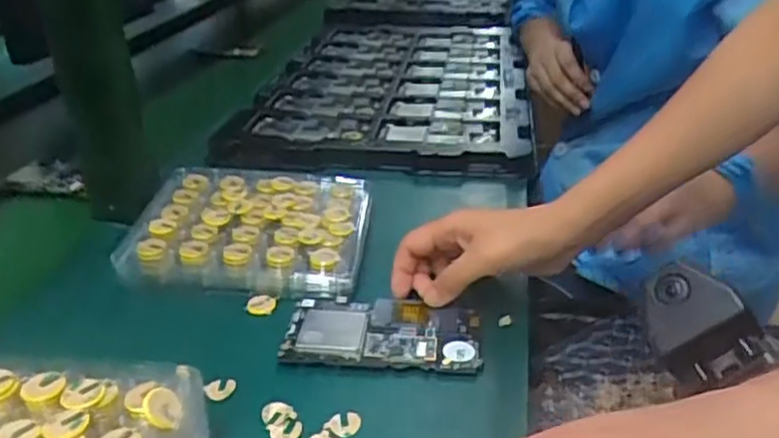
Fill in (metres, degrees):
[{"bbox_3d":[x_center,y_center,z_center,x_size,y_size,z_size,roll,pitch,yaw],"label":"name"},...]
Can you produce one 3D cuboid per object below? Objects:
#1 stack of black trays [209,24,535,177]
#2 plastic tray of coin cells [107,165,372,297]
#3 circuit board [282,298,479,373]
[{"bbox_3d":[0.019,-0.197,0.956,0.324,0.039,0.582,1,28,8],"label":"stack of black trays"},{"bbox_3d":[-0.107,0.003,0.556,0.175,0.029,0.146,0,28,6],"label":"plastic tray of coin cells"},{"bbox_3d":[-0.004,0.073,0.458,0.124,0.010,0.061,0,28,6],"label":"circuit board"}]

